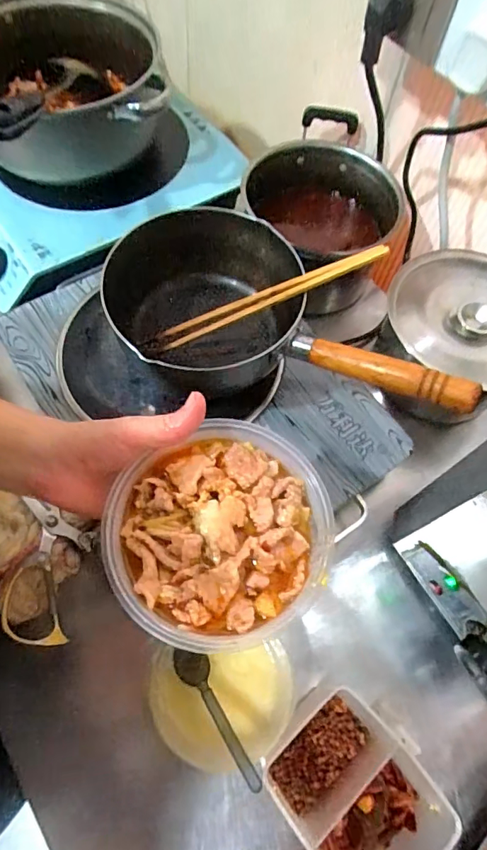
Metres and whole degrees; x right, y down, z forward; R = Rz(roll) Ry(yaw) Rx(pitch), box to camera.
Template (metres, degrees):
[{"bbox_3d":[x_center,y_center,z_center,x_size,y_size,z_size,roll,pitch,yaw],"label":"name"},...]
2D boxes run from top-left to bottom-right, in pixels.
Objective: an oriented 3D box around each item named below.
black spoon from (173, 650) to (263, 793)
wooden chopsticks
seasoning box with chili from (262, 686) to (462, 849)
[{"bbox_3d":[-0.020,0.229,0.377,0.025,0.017,0.114,-30,47,-17],"label":"black spoon"},{"bbox_3d":[0.021,-0.116,0.439,0.218,0.013,0.016,-18,62,18],"label":"wooden chopsticks"},{"bbox_3d":[0.083,0.277,0.372,0.097,0.080,0.102,-39,71,-20],"label":"seasoning box with chili"}]

